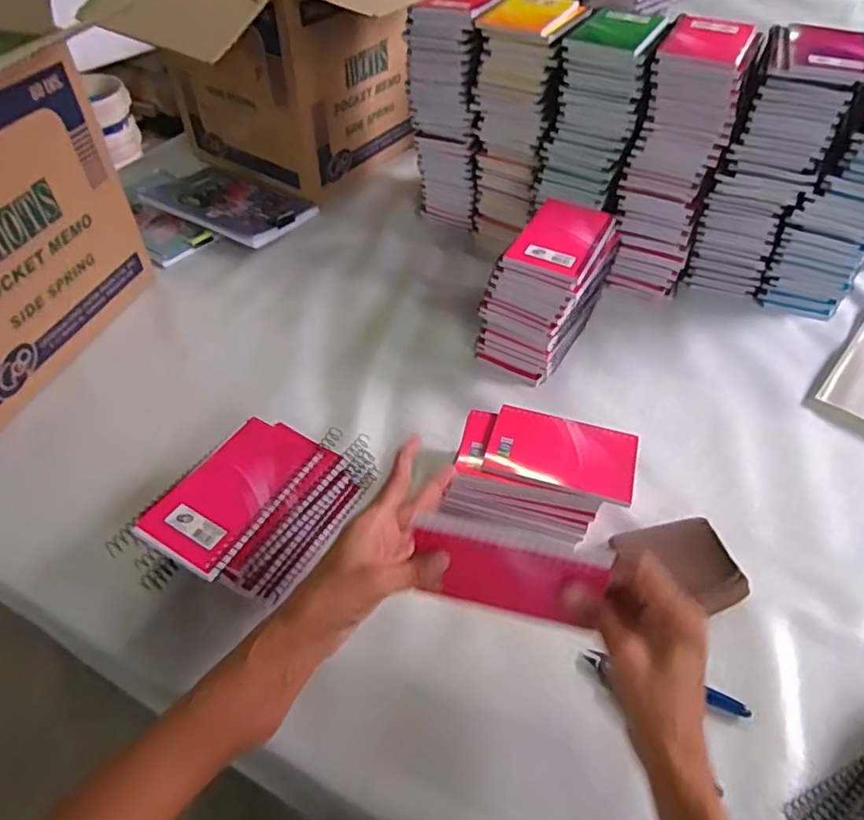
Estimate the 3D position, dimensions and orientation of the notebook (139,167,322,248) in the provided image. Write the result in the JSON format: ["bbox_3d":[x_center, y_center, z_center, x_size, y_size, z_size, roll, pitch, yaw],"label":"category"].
[{"bbox_3d":[-0.304,-0.312,0.891,0.231,0.016,0.144,23,45,17],"label":"notebook"}]

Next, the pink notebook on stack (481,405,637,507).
[{"bbox_3d":[0.118,0.038,0.538,0.128,0.008,0.080,14,49,11],"label":"pink notebook on stack"}]

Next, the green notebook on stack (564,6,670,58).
[{"bbox_3d":[0.211,-0.432,0.667,0.094,0.009,0.131,20,51,16],"label":"green notebook on stack"}]

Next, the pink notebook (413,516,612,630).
[{"bbox_3d":[0.049,0.106,0.395,0.116,0.068,0.010,13,34,10],"label":"pink notebook"}]

